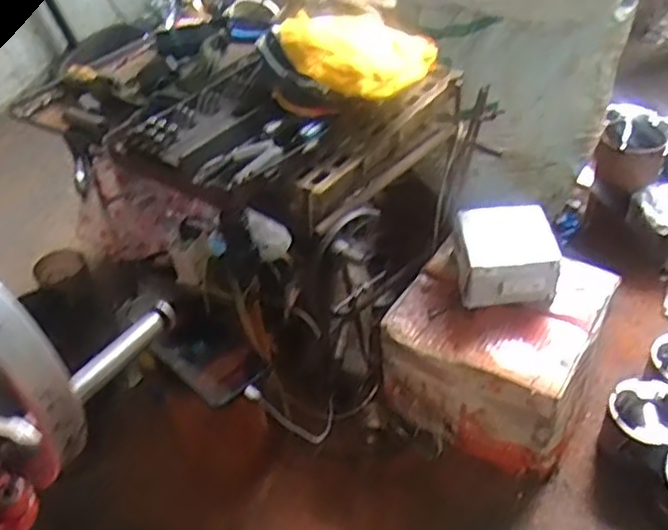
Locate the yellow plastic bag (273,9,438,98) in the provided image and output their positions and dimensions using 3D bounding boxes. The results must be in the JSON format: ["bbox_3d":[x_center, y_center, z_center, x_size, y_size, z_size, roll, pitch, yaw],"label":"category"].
[{"bbox_3d":[0.025,-0.246,0.794,0.172,0.061,0.153,18,46,20],"label":"yellow plastic bag"}]

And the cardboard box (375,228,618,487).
[{"bbox_3d":[0.207,0.108,0.869,0.227,0.176,0.224,20,47,26],"label":"cardboard box"}]

